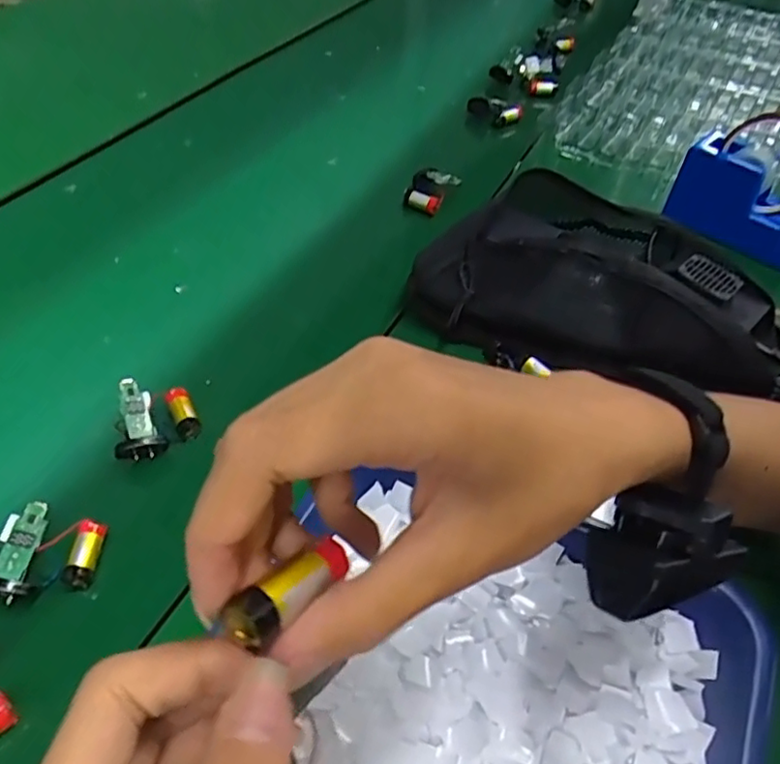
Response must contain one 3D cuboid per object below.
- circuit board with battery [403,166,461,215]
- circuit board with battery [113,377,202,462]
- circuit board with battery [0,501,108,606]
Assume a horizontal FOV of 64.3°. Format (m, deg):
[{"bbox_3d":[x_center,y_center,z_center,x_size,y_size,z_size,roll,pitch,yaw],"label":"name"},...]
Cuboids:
[{"bbox_3d":[0.040,-0.194,0.624,0.042,0.018,0.052,29,54,17],"label":"circuit board with battery"},{"bbox_3d":[-0.156,0.025,0.417,0.049,0.029,0.052,-8,52,-12],"label":"circuit board with battery"},{"bbox_3d":[-0.196,0.101,0.355,0.052,0.034,0.051,9,50,2],"label":"circuit board with battery"}]

